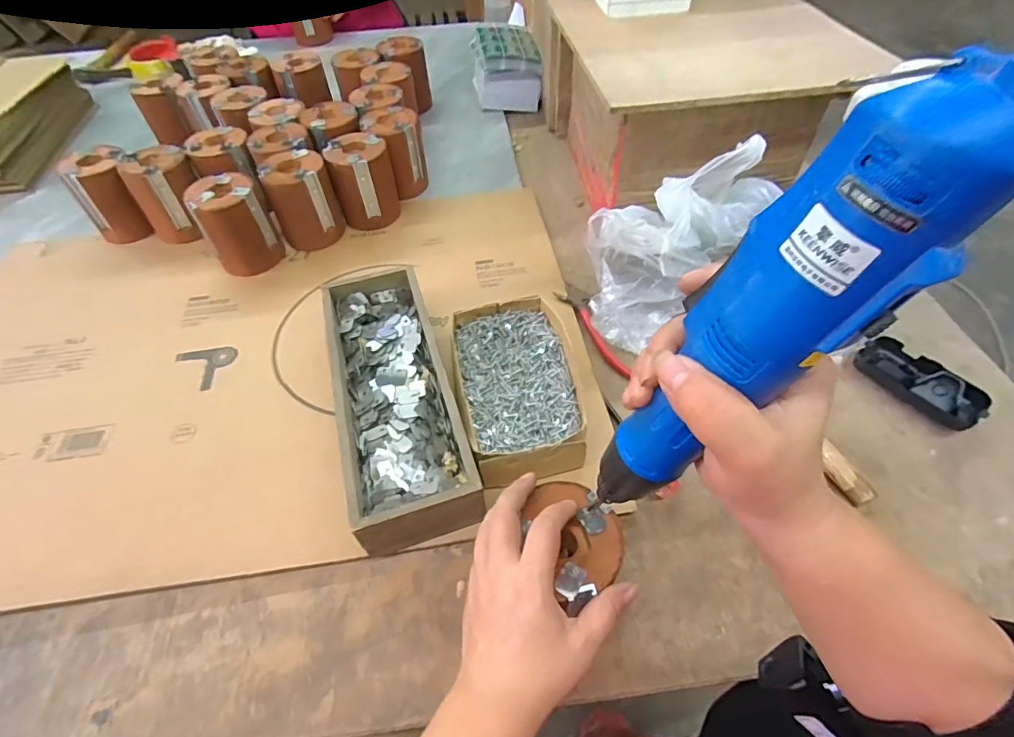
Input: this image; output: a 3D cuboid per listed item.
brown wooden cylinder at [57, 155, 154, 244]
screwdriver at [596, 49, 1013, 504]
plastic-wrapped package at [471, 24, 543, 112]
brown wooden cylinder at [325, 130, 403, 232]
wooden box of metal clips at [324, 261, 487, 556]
[{"bbox_3d":[-0.517,-0.218,0.654,0.067,0.099,0.073,-36,58,-25],"label":"brown wooden cylinder"},{"bbox_3d":[0.085,0.000,0.199,0.038,0.228,0.034,17,52,-3],"label":"screwdriver"},{"bbox_3d":[-0.003,-0.539,0.897,0.109,0.102,0.140,-7,51,-4],"label":"plastic-wrapped package"},{"bbox_3d":[-0.189,-0.246,0.665,0.076,0.099,0.074,-14,52,-10],"label":"brown wooden cylinder"},{"bbox_3d":[-0.104,0.023,0.468,0.098,0.055,0.282,-14,52,-10],"label":"wooden box of metal clips"}]

